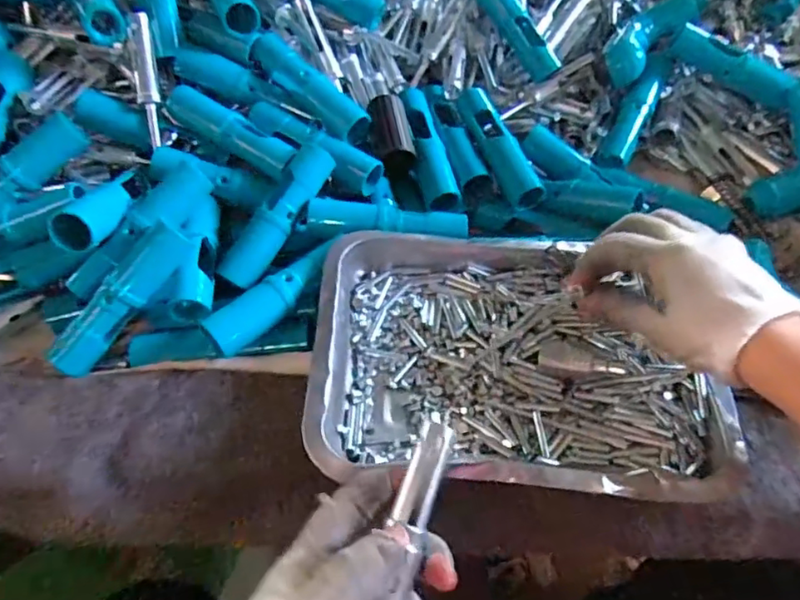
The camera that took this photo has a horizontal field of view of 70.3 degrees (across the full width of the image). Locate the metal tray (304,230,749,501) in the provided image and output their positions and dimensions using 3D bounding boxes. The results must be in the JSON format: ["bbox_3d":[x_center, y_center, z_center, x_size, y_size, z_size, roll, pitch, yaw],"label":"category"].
[{"bbox_3d":[0.071,0.028,0.373,0.247,0.029,0.193,2,53,0],"label":"metal tray"}]

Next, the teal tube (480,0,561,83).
[{"bbox_3d":[0.109,-0.262,0.536,0.023,0.023,0.115,-38,96,-26],"label":"teal tube"}]

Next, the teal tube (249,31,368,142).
[{"bbox_3d":[-0.075,-0.177,0.476,0.126,0.023,0.032,44,62,13],"label":"teal tube"}]

